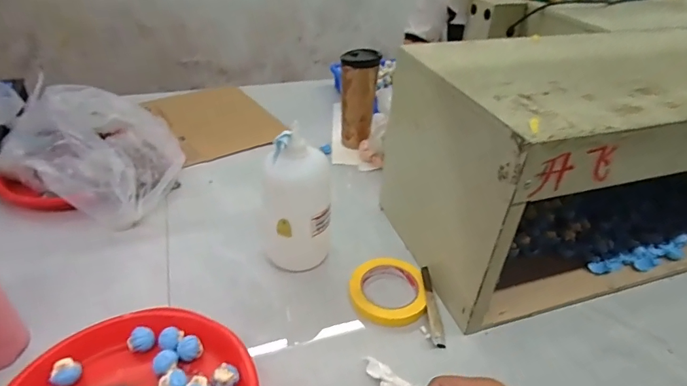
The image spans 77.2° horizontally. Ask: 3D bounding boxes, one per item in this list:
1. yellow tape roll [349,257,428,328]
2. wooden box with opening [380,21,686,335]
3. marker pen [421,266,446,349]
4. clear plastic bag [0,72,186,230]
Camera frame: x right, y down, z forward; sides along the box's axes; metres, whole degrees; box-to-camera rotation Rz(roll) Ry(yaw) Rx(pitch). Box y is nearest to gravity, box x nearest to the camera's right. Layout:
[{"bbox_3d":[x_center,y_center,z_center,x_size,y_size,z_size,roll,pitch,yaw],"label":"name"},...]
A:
[{"bbox_3d":[0.061,0.130,0.593,0.101,0.015,0.114,0,36,-5],"label":"yellow tape roll"},{"bbox_3d":[0.411,-0.063,0.652,0.638,0.297,0.283,-12,40,-14],"label":"wooden box with opening"},{"bbox_3d":[0.118,0.149,0.573,0.017,0.016,0.116,2,36,-2],"label":"marker pen"},{"bbox_3d":[-0.427,-0.084,0.708,0.290,0.191,0.174,17,42,21],"label":"clear plastic bag"}]

